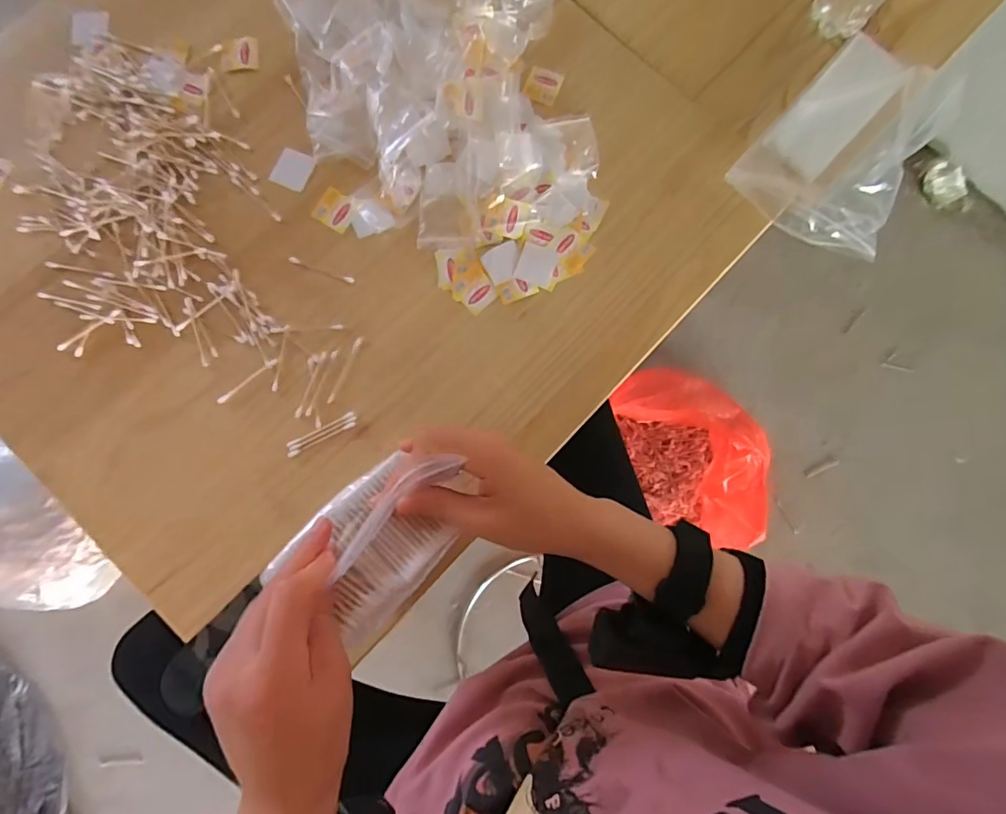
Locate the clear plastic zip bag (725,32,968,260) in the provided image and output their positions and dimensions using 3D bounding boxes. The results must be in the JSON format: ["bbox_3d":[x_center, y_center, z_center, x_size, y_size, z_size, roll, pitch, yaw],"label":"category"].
[{"bbox_3d":[0.406,-0.307,0.585,0.166,0.034,0.263,41,81,3],"label":"clear plastic zip bag"}]

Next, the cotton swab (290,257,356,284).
[{"bbox_3d":[-0.192,-0.145,0.537,0.072,0.004,0.007,20,80,-1],"label":"cotton swab"}]

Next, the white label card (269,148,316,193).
[{"bbox_3d":[-0.229,-0.260,0.553,0.040,0.004,0.044,21,80,0],"label":"white label card"}]

